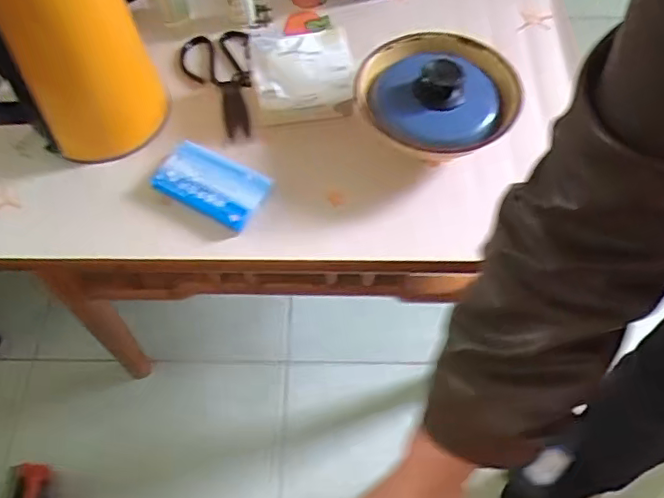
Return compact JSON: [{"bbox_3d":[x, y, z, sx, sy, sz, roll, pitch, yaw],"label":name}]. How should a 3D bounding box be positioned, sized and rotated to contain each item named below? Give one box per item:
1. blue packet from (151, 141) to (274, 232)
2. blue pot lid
[{"bbox_3d":[-0.140,-0.074,0.672,0.130,0.017,0.072,27,64,15],"label":"blue packet"},{"bbox_3d":[0.118,-0.181,0.654,0.172,0.051,0.154,37,67,19],"label":"blue pot lid"}]

